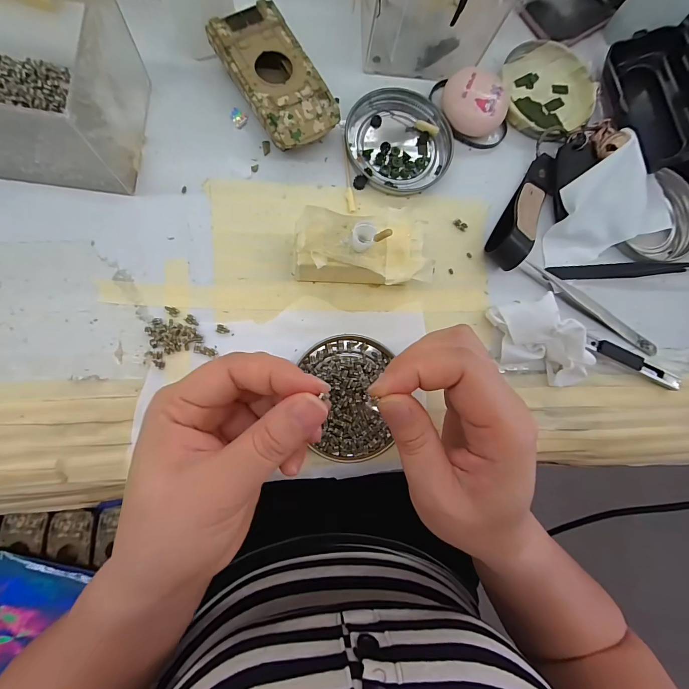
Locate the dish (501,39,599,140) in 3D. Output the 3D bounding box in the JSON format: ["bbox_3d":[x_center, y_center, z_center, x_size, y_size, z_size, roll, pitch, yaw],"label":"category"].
[{"bbox_3d":[0.164,-0.203,0.281,0.072,0.014,0.081,2,82,-8],"label":"dish"}]

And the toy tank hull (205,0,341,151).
[{"bbox_3d":[-0.047,-0.178,0.242,0.051,0.024,0.095,-33,88,-11],"label":"toy tank hull"}]

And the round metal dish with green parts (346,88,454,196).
[{"bbox_3d":[0.041,-0.149,0.258,0.075,0.007,0.074,1,82,-8],"label":"round metal dish with green parts"}]

